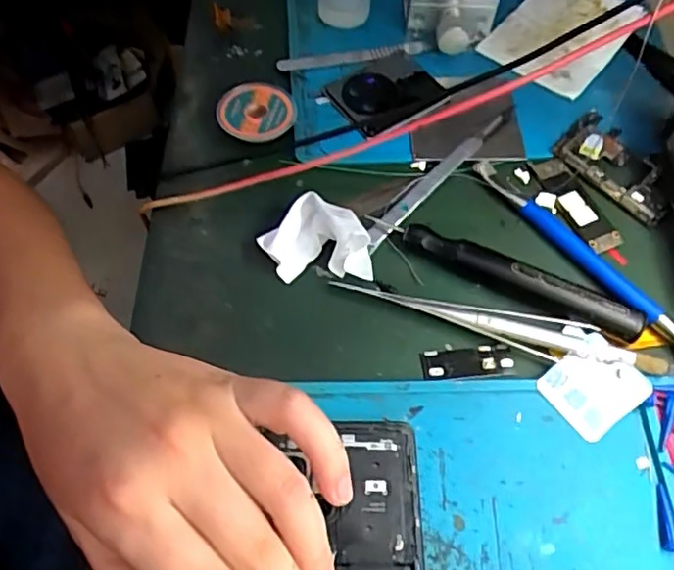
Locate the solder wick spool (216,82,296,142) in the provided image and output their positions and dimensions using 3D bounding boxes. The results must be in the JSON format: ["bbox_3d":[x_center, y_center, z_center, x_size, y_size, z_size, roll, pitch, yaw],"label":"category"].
[{"bbox_3d":[-0.046,-0.100,0.363,0.045,0.015,0.039,-27,64,-17],"label":"solder wick spool"}]

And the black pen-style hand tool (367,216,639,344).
[{"bbox_3d":[0.083,-0.006,0.316,0.142,0.015,0.015,24,62,11],"label":"black pen-style hand tool"}]

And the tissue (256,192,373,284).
[{"bbox_3d":[-0.010,-0.021,0.317,0.042,0.027,0.053,-38,68,-21],"label":"tissue"}]

